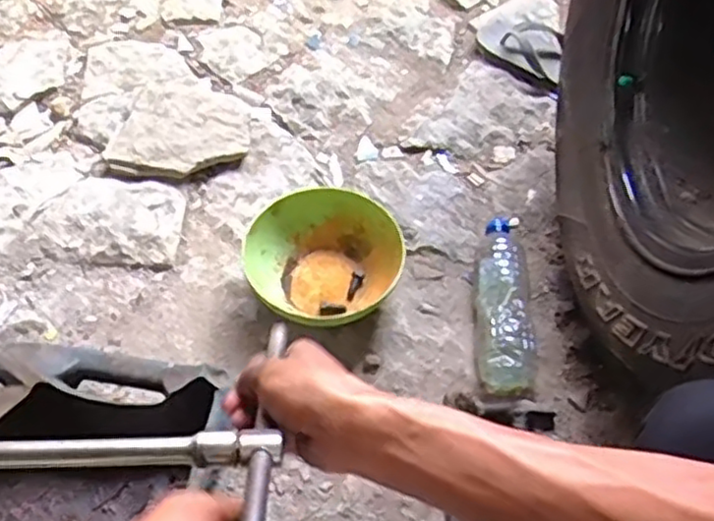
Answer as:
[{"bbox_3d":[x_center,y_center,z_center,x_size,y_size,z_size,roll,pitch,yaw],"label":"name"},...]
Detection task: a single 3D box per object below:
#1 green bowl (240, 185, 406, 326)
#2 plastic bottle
[{"bbox_3d":[-0.045,0.000,0.893,0.191,0.069,0.188,38,62,19],"label":"green bowl"},{"bbox_3d":[0.183,0.035,0.887,0.065,0.060,0.262,6,57,0],"label":"plastic bottle"}]

